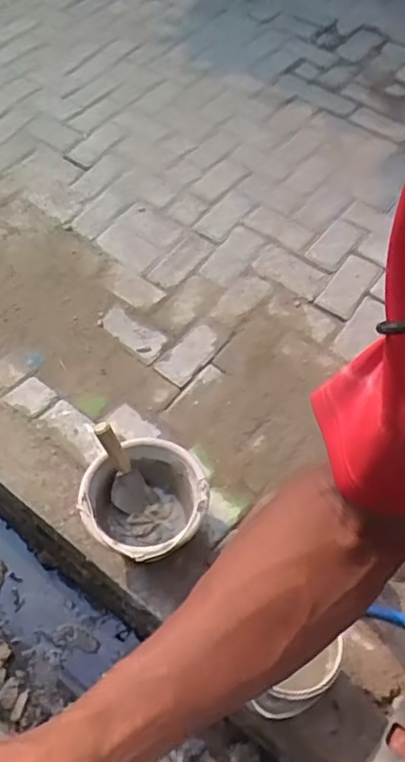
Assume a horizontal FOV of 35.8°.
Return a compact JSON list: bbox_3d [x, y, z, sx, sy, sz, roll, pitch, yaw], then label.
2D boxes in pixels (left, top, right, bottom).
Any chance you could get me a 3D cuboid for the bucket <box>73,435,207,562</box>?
[{"bbox_3d":[-0.107,0.255,1.281,0.243,0.186,0.231,0,57,1],"label":"bucket"}]

